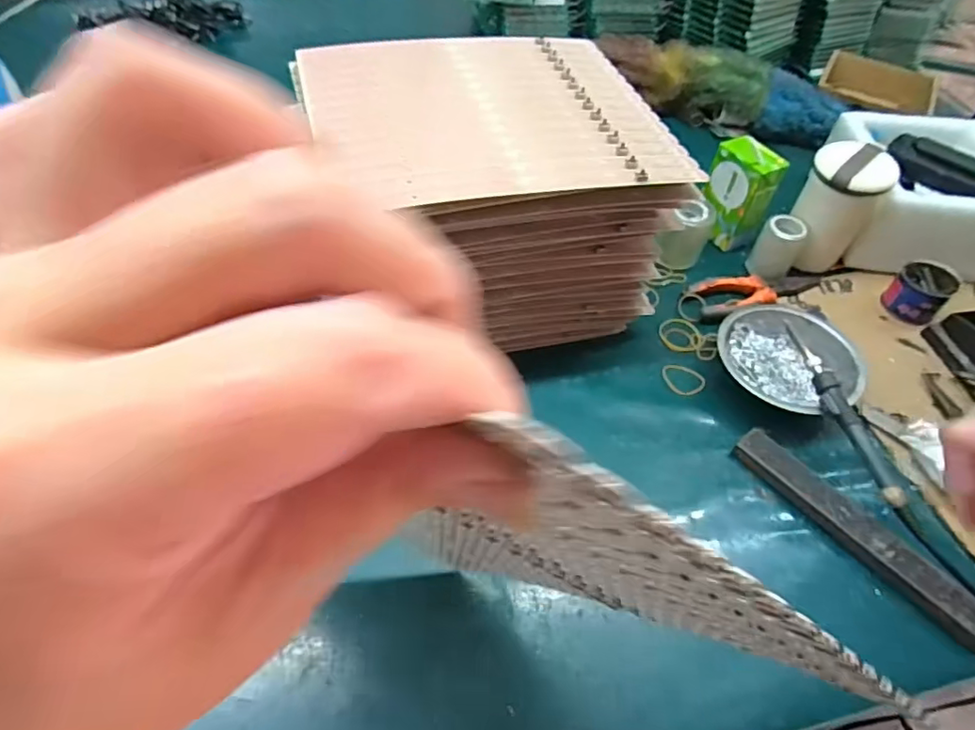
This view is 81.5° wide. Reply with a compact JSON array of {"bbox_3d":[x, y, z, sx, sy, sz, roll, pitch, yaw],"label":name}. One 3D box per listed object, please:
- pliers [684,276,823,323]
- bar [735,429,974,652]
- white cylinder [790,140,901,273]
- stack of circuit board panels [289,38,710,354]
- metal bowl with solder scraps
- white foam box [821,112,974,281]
[{"bbox_3d":[0.297,-0.081,0.613,0.161,0.023,0.057,-13,55,-13],"label":"pliers"},{"bbox_3d":[0.291,0.130,0.449,0.028,0.031,0.205,-31,61,-24],"label":"bar"},{"bbox_3d":[0.364,-0.165,0.603,0.075,0.120,0.070,33,58,19],"label":"white cylinder"},{"bbox_3d":[-0.013,-0.157,0.535,0.294,0.192,0.241,-12,55,-13],"label":"stack of circuit board panels"},{"bbox_3d":[0.284,-0.007,0.538,0.126,0.044,0.119,2,53,-3],"label":"metal bowl with solder scraps"},{"bbox_3d":[0.483,-0.196,0.633,0.150,0.099,0.185,7,53,1],"label":"white foam box"}]

